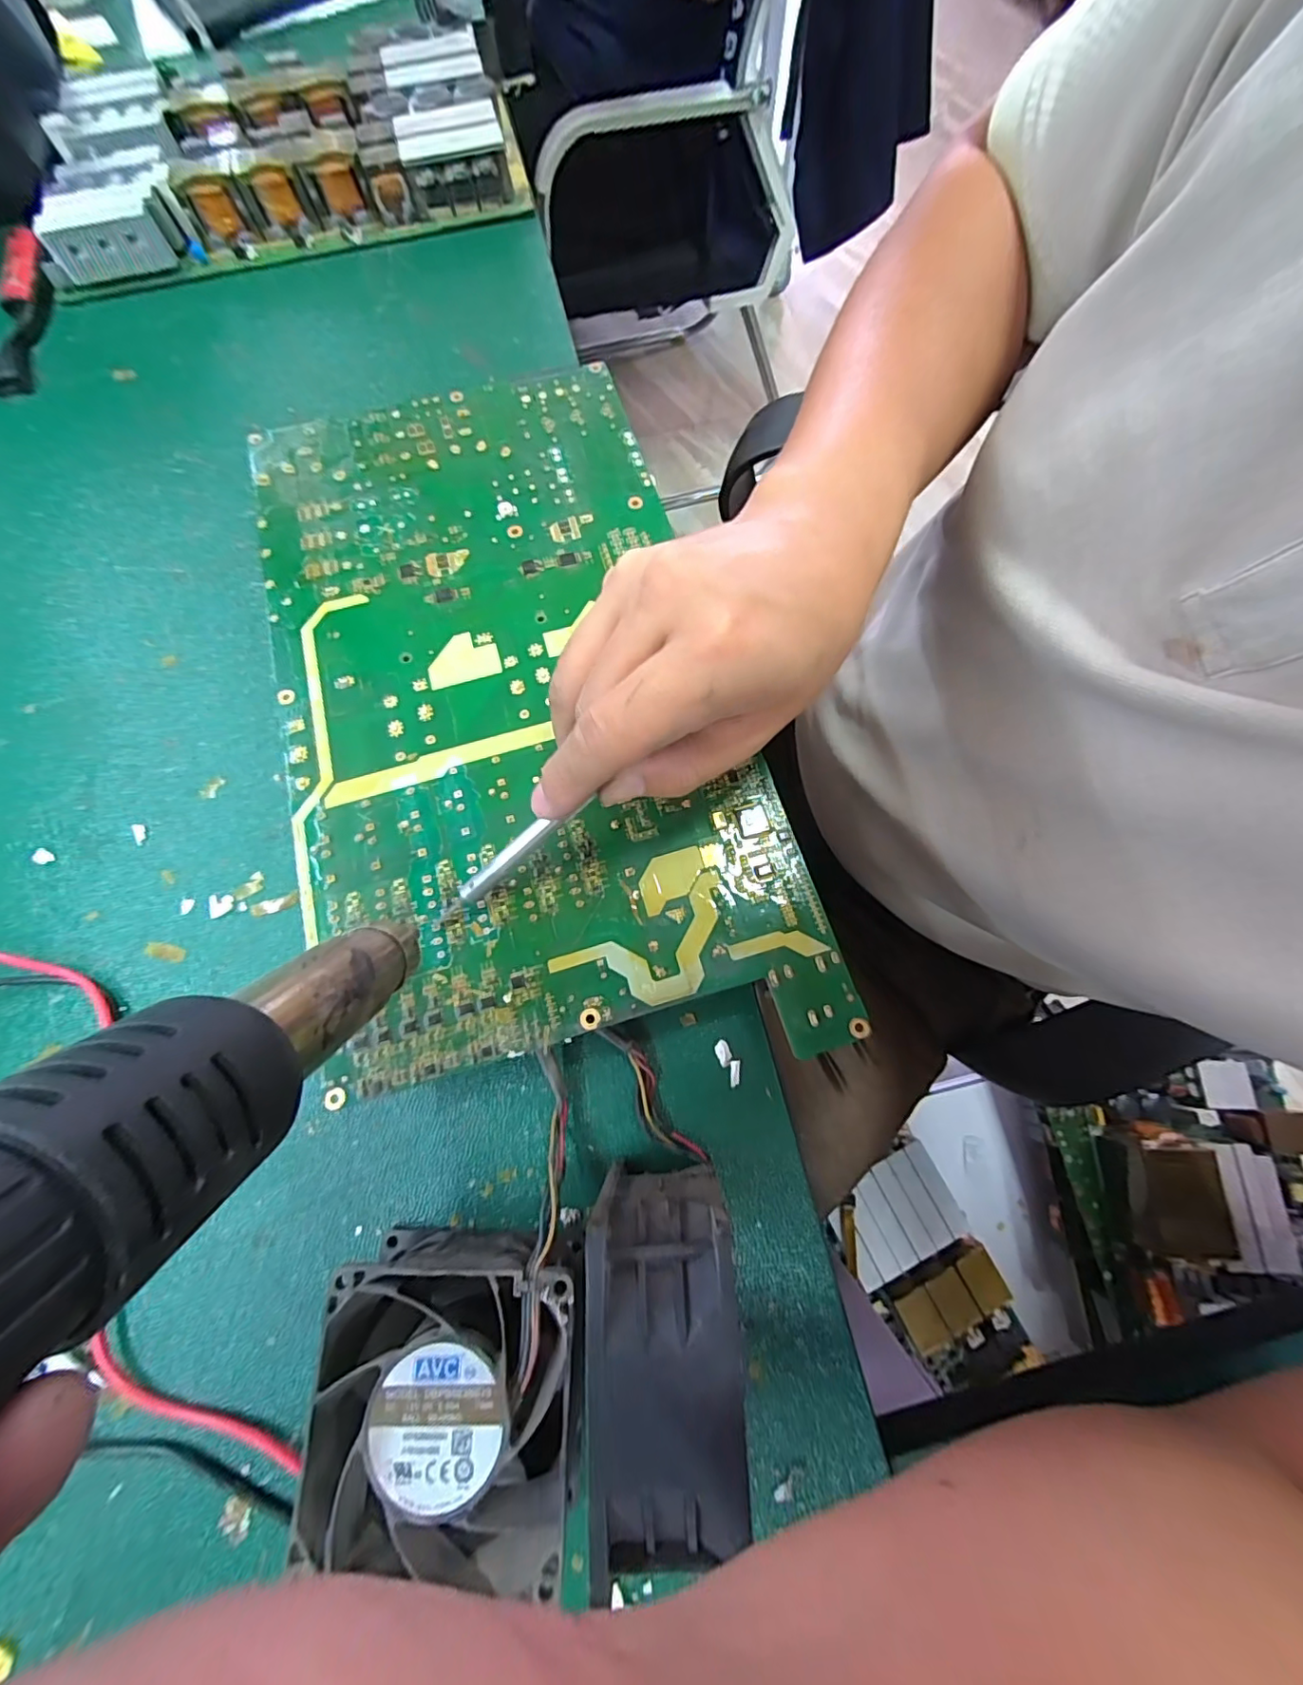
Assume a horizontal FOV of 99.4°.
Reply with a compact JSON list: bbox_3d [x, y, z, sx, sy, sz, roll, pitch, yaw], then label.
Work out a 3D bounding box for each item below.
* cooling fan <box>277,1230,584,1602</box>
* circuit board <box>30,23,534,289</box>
[{"bbox_3d":[-0.065,0.181,0.186,0.083,0.041,0.081,-1,73,0],"label":"cooling fan"},{"bbox_3d":[-0.262,-0.506,0.403,0.321,0.040,0.183,-12,73,-4],"label":"circuit board"}]

